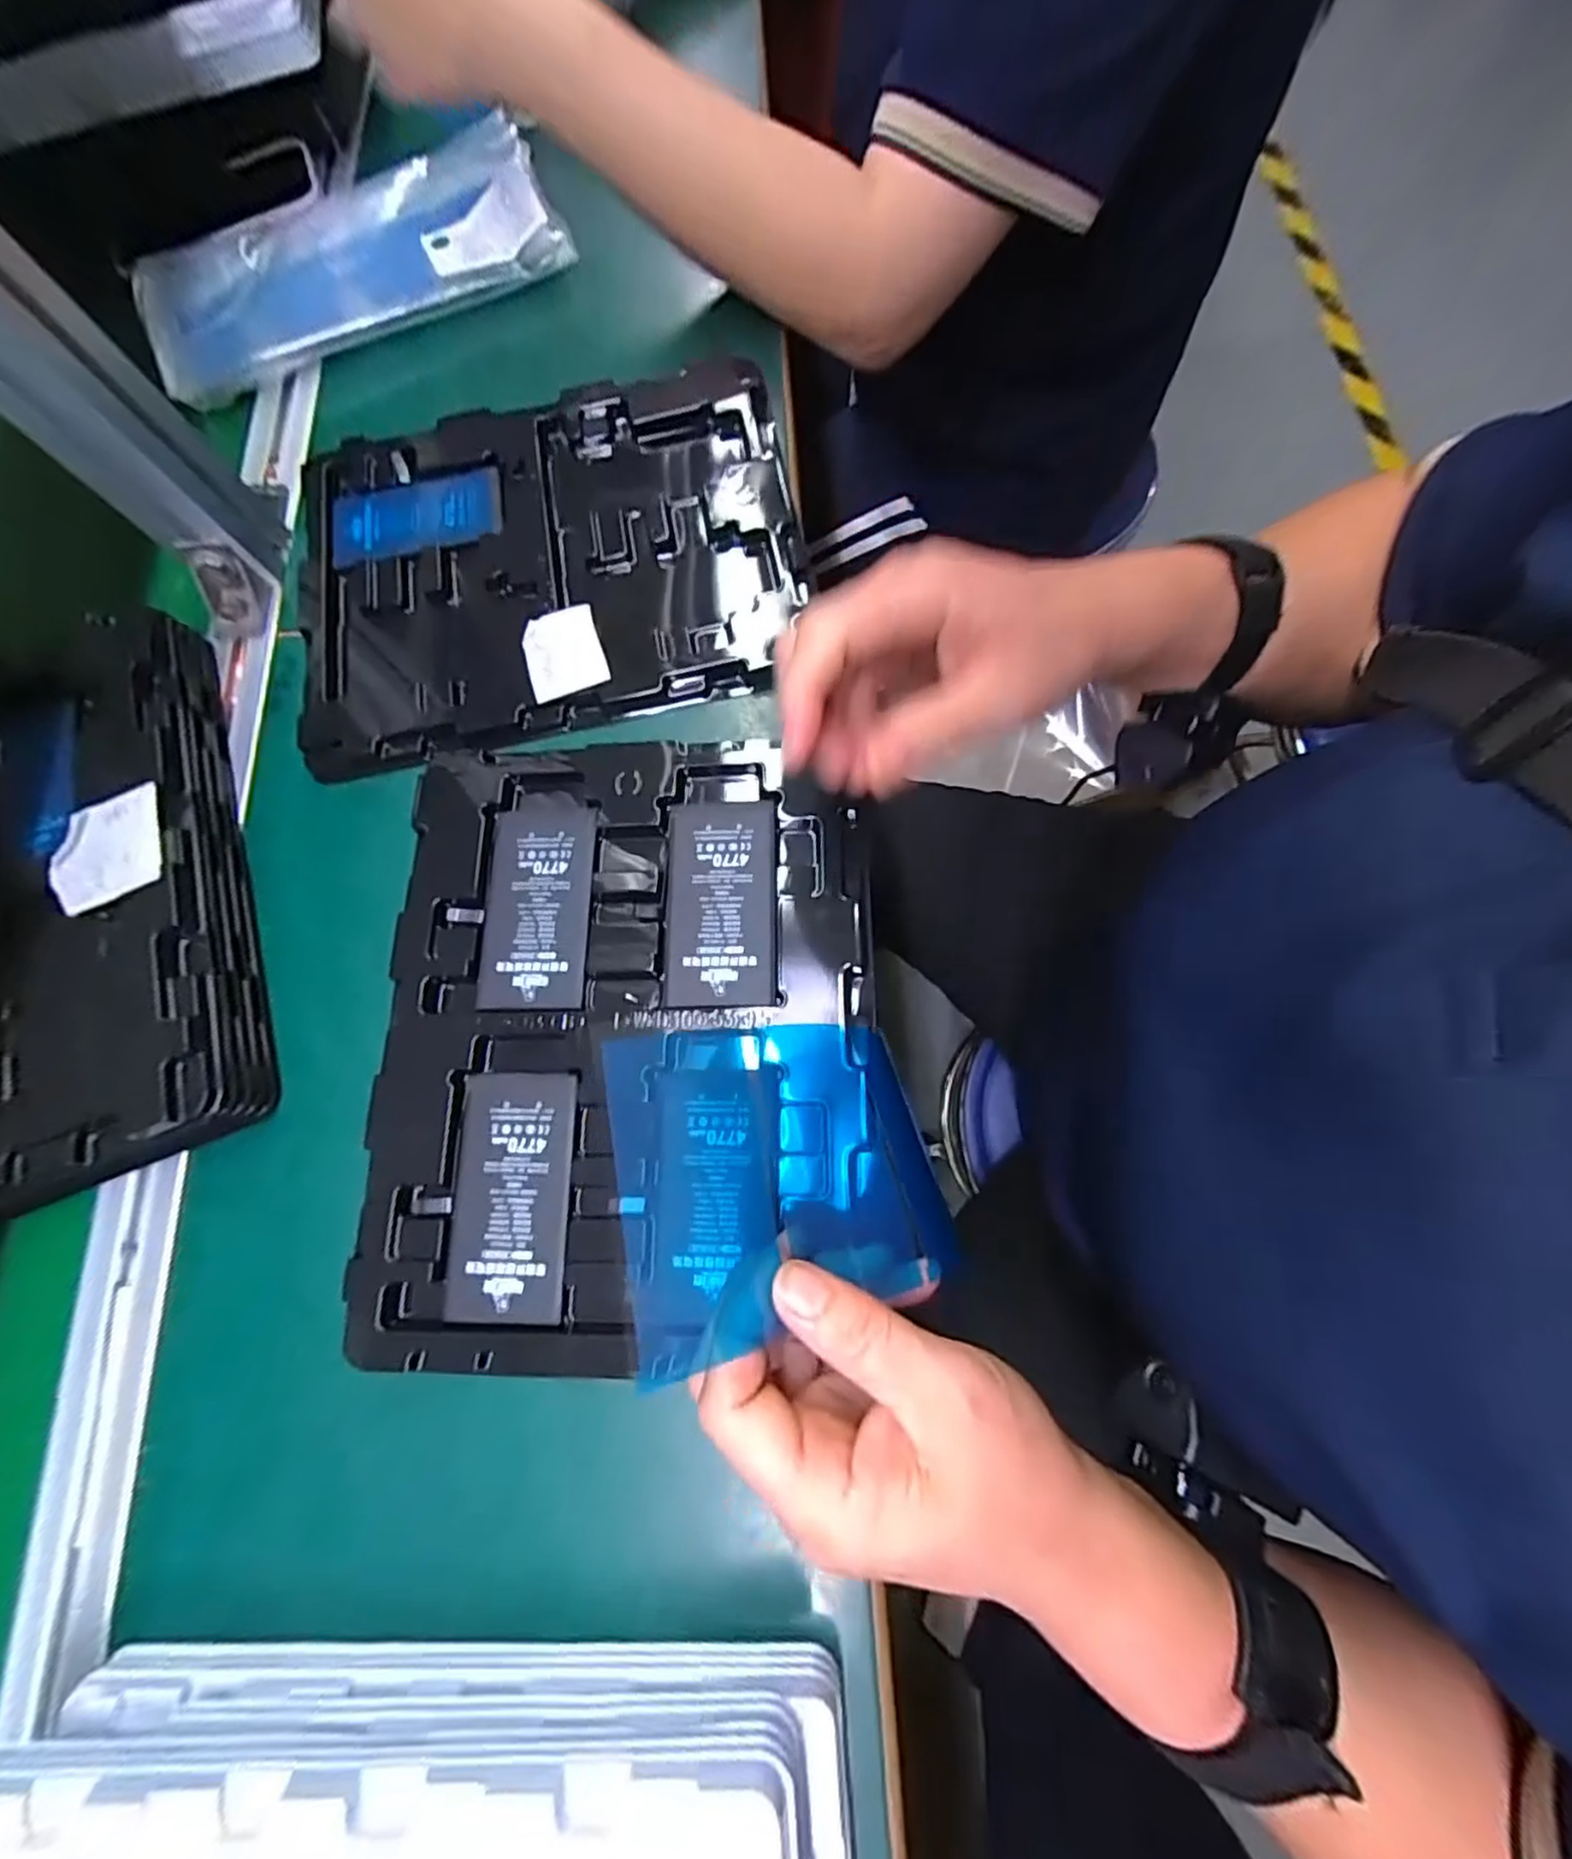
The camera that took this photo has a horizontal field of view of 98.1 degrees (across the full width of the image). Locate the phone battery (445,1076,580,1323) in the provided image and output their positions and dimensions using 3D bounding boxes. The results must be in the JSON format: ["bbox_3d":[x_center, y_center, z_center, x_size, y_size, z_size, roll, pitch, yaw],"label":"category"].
[{"bbox_3d":[-0.116,0.111,0.290,0.050,0.005,0.097,-2,75,6],"label":"phone battery"}]

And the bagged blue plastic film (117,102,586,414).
[{"bbox_3d":[-0.281,-0.427,0.428,0.262,0.031,0.143,-24,74,-1],"label":"bagged blue plastic film"}]

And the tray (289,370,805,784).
[{"bbox_3d":[-0.133,-0.207,0.373,0.273,0.019,0.213,-13,74,3],"label":"tray"}]

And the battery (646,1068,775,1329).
[{"bbox_3d":[-0.029,0.108,0.282,0.049,0.004,0.096,-1,75,6],"label":"battery"}]

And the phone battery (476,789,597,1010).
[{"bbox_3d":[-0.117,-0.015,0.324,0.051,0.006,0.106,-2,75,6],"label":"phone battery"}]

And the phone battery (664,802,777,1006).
[{"bbox_3d":[-0.030,-0.014,0.315,0.050,0.005,0.098,-2,75,6],"label":"phone battery"}]

